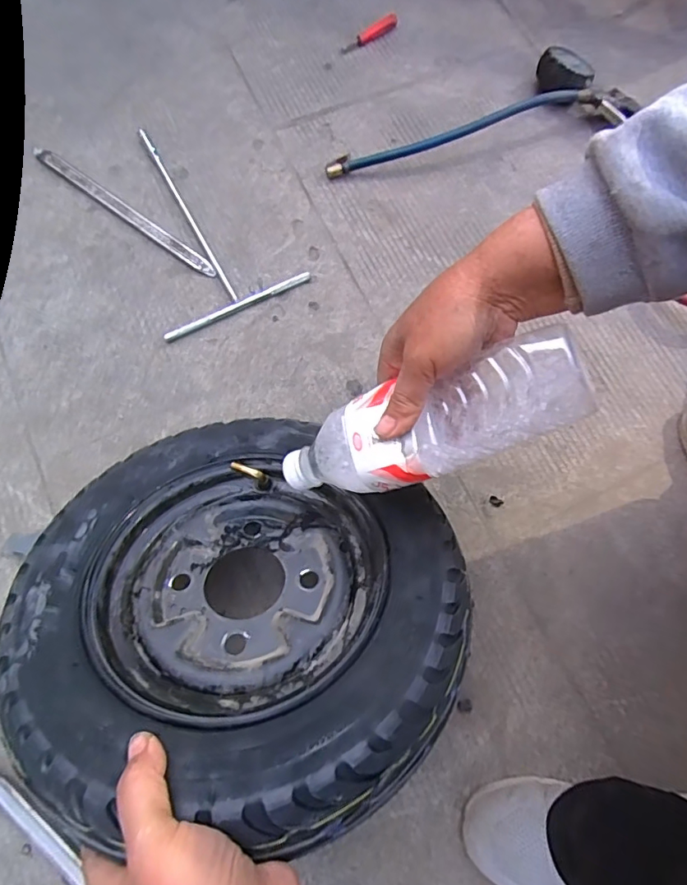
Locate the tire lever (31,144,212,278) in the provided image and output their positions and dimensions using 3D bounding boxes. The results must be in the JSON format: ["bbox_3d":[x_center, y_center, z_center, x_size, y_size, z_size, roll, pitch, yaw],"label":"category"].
[{"bbox_3d":[-0.267,-0.280,0.601,0.282,0.005,0.021,35,76,8],"label":"tire lever"}]

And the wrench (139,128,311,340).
[{"bbox_3d":[-0.180,-0.270,0.594,0.171,0.010,0.279,-26,76,-9],"label":"wrench"}]

